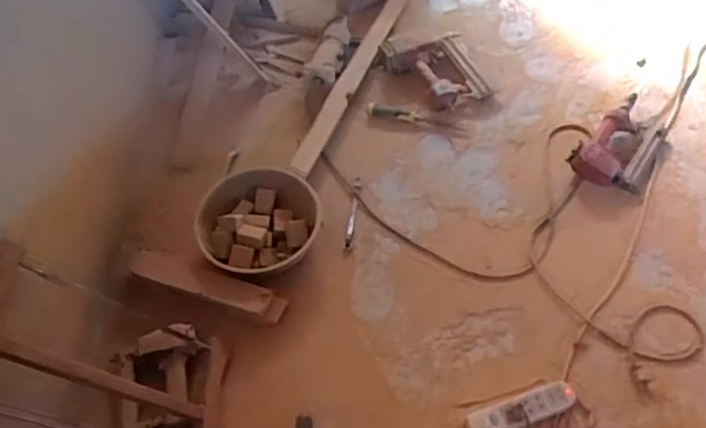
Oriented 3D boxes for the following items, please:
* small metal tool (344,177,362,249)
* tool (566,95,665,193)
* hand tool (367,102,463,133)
[{"bbox_3d":[0.001,-0.001,1.485,0.019,0.019,0.200,4,57,7],"label":"small metal tool"},{"bbox_3d":[0.634,-0.174,1.498,0.172,0.060,0.289,25,61,20],"label":"tool"},{"bbox_3d":[0.156,-0.249,1.619,0.248,0.016,0.036,11,58,12],"label":"hand tool"}]

